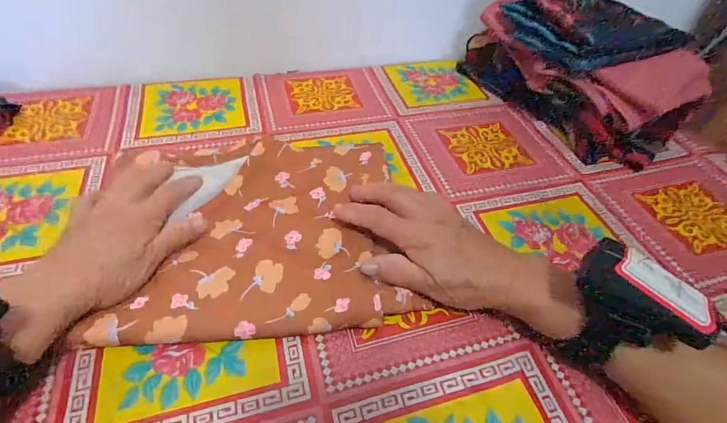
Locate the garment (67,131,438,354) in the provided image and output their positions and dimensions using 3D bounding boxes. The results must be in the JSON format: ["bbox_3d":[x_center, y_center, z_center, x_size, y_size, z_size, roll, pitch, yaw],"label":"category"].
[{"bbox_3d":[-0.084,0.006,0.333,0.227,0.018,0.207,-3,49,-7],"label":"garment"}]

